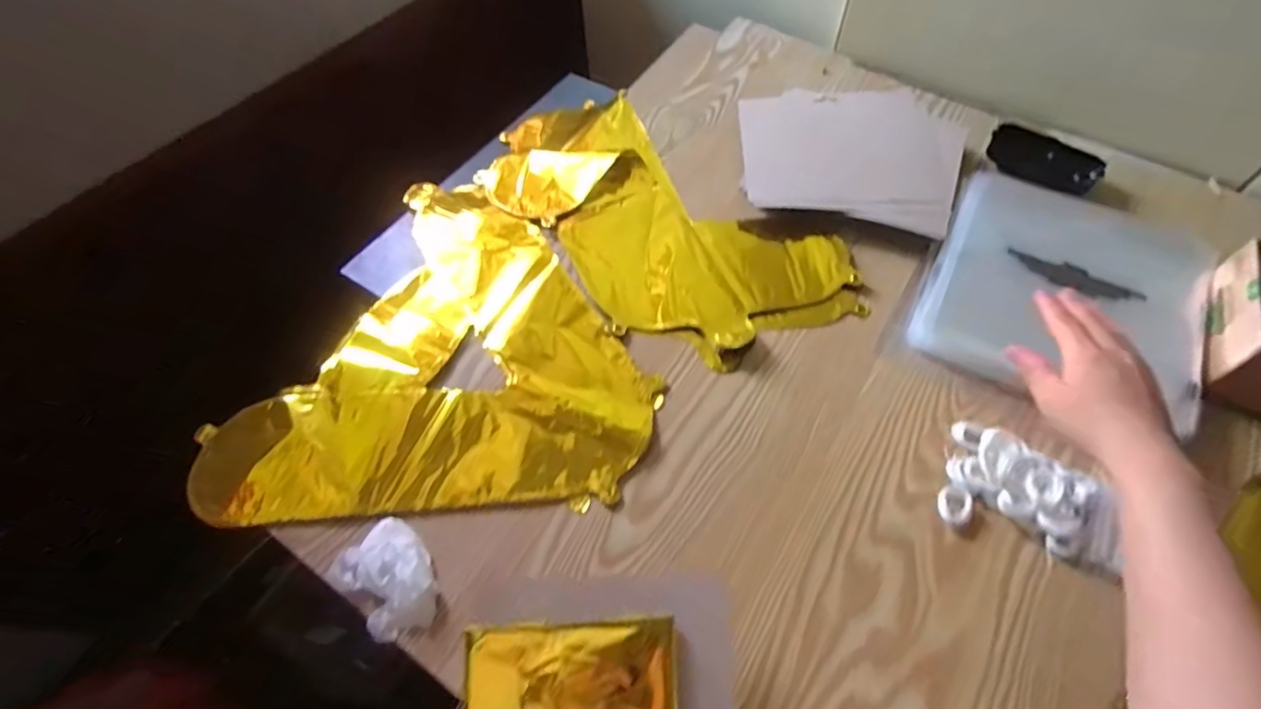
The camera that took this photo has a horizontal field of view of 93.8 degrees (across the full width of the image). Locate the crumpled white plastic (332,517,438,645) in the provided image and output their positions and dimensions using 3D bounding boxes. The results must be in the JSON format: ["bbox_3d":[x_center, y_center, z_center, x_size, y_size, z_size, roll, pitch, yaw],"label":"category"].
[{"bbox_3d":[-0.175,0.163,0.427,0.058,0.021,0.080,-37,65,-19],"label":"crumpled white plastic"}]

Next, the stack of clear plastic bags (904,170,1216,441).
[{"bbox_3d":[0.396,-0.065,0.542,0.215,0.029,0.244,25,63,15],"label":"stack of clear plastic bags"}]

